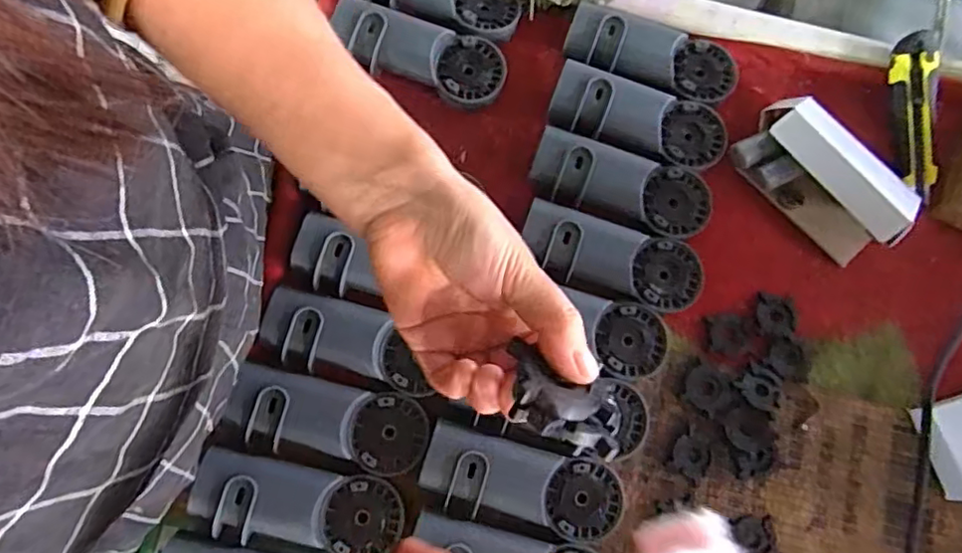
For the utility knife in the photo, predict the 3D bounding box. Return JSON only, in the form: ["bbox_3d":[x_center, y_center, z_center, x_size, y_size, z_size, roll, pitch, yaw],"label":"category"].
[{"bbox_3d":[0.396,-0.145,0.557,0.034,0.014,0.149,-6,95,-2],"label":"utility knife"}]

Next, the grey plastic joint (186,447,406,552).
[{"bbox_3d":[-0.140,0.179,0.474,0.156,0.026,0.059,11,78,2],"label":"grey plastic joint"}]

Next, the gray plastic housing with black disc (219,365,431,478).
[{"bbox_3d":[-0.122,0.115,0.489,0.153,0.026,0.060,13,79,2],"label":"gray plastic housing with black disc"}]

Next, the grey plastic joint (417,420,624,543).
[{"bbox_3d":[0.035,0.165,0.485,0.159,0.027,0.060,15,79,2],"label":"grey plastic joint"}]

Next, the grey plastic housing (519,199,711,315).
[{"bbox_3d":[0.120,-0.010,0.538,0.148,0.047,0.066,15,79,2],"label":"grey plastic housing"}]

